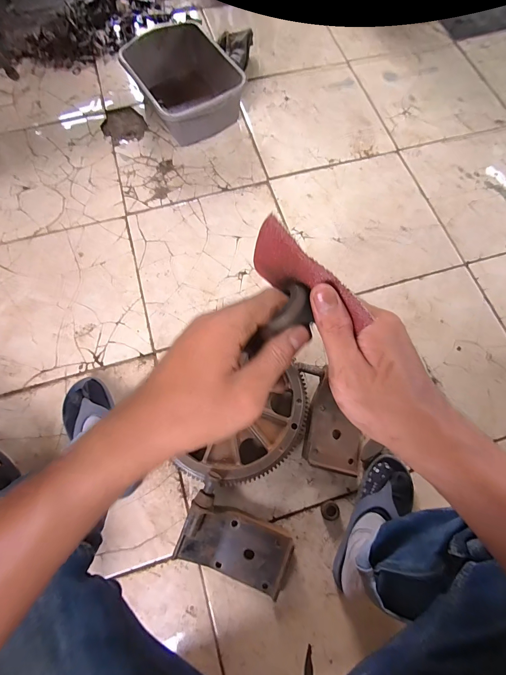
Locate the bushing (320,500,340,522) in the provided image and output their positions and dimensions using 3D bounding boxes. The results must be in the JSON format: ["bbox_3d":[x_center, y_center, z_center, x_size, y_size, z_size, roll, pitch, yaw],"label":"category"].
[{"bbox_3d":[0.154,0.341,0.624,0.037,0.018,0.034,0,73,0],"label":"bushing"}]

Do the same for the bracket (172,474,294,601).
[{"bbox_3d":[-0.023,0.362,0.585,0.201,0.065,0.160,20,74,6],"label":"bracket"}]

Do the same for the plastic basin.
[{"bbox_3d":[-0.192,-0.729,0.928,0.258,0.120,0.337,-31,75,-9],"label":"plastic basin"}]

